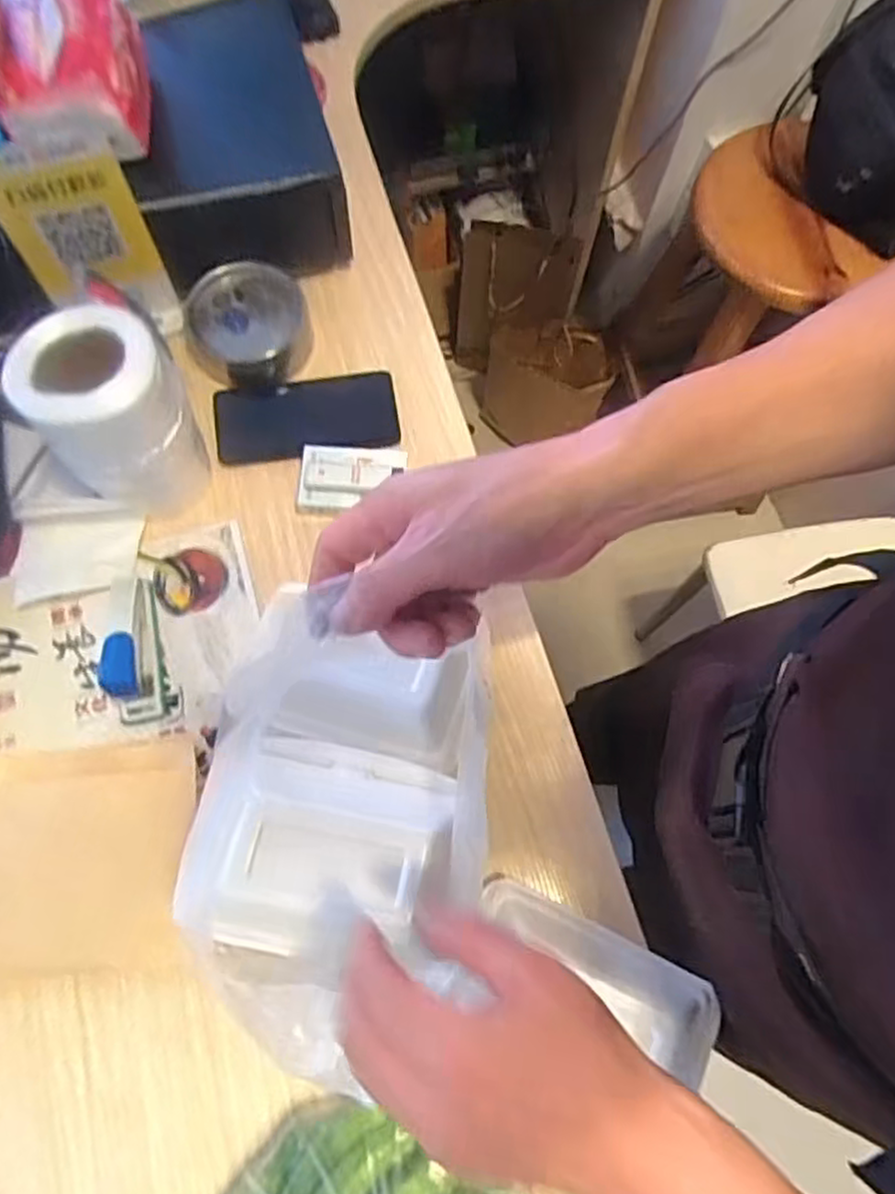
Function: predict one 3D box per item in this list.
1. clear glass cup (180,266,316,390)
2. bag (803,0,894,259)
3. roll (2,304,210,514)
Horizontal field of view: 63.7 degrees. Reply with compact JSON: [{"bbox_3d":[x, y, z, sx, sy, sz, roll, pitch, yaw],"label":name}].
[{"bbox_3d":[-0.181,-0.245,0.653,0.111,0.047,0.099,-20,72,-9],"label":"clear glass cup"},{"bbox_3d":[0.505,-0.570,0.875,0.112,0.175,0.255,-16,72,-8],"label":"bag"},{"bbox_3d":[-0.247,-0.129,0.552,0.100,0.162,0.080,-29,74,-12],"label":"roll"}]

